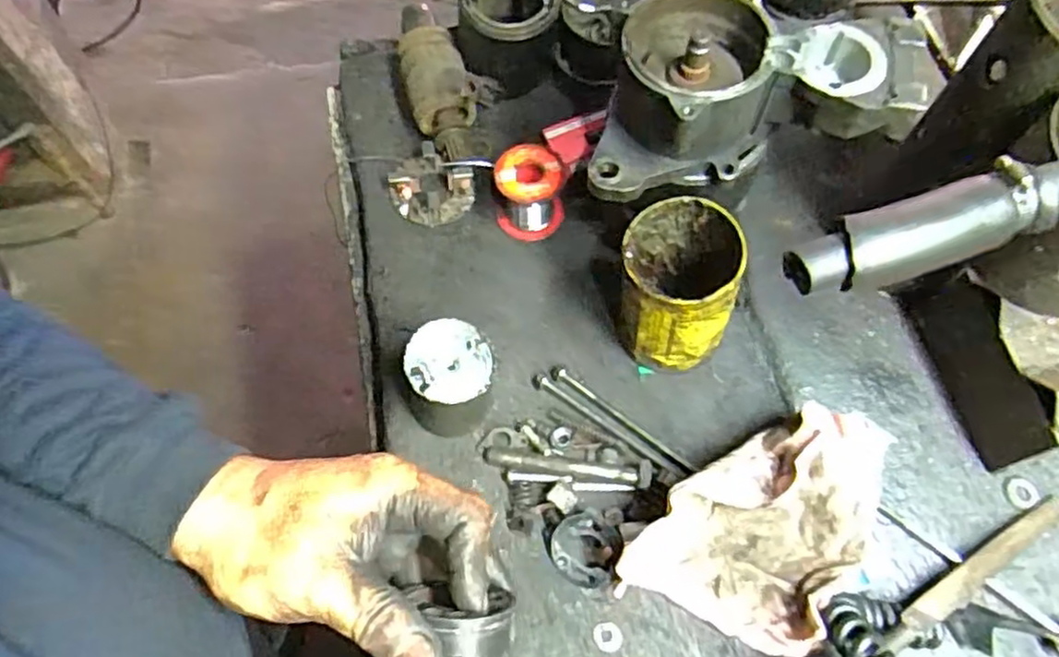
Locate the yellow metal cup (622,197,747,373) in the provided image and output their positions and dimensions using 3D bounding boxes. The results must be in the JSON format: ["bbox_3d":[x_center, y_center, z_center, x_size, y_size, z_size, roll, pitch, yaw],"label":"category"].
[{"bbox_3d":[0.096,-0.026,0.478,0.073,0.114,0.074,0,65,-1],"label":"yellow metal cup"}]

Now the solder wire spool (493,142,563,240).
[{"bbox_3d":[0.000,-0.104,0.548,0.050,0.057,0.046,0,65,-1],"label":"solder wire spool"}]

